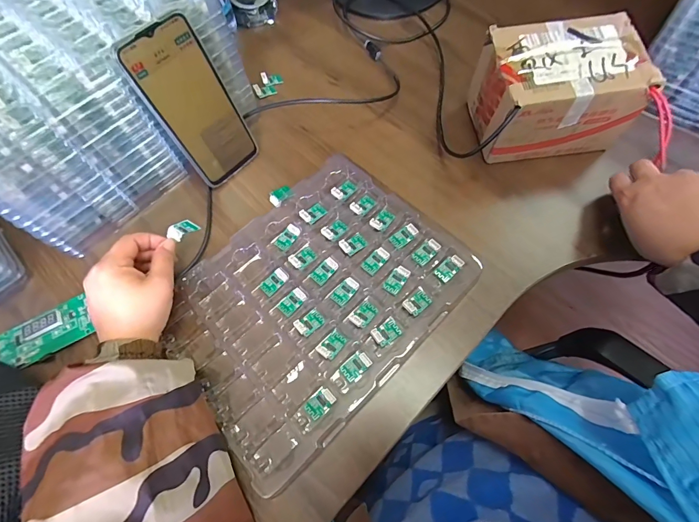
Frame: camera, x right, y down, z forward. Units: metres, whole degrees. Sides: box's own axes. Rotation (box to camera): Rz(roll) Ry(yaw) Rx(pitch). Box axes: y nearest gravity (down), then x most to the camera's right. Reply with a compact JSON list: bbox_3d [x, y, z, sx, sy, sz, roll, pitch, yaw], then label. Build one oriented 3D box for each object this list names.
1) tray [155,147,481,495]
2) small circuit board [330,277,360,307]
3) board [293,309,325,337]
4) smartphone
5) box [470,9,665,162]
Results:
[{"bbox_3d":[-0.035,0.028,0.362,0.211,0.014,0.280,42,74,17],"label":"tray"},{"bbox_3d":[-0.004,0.030,0.369,0.018,0.005,0.029,40,73,16],"label":"small circuit board"},{"bbox_3d":[-0.038,0.059,0.354,0.026,0.009,0.018,-39,72,-14],"label":"board"},{"bbox_3d":[-0.154,-0.154,0.378,0.074,0.162,0.009,-42,54,-15],"label":"smartphone"},{"bbox_3d":[0.220,-0.177,0.403,0.144,0.107,0.105,-4,65,1],"label":"box"}]

